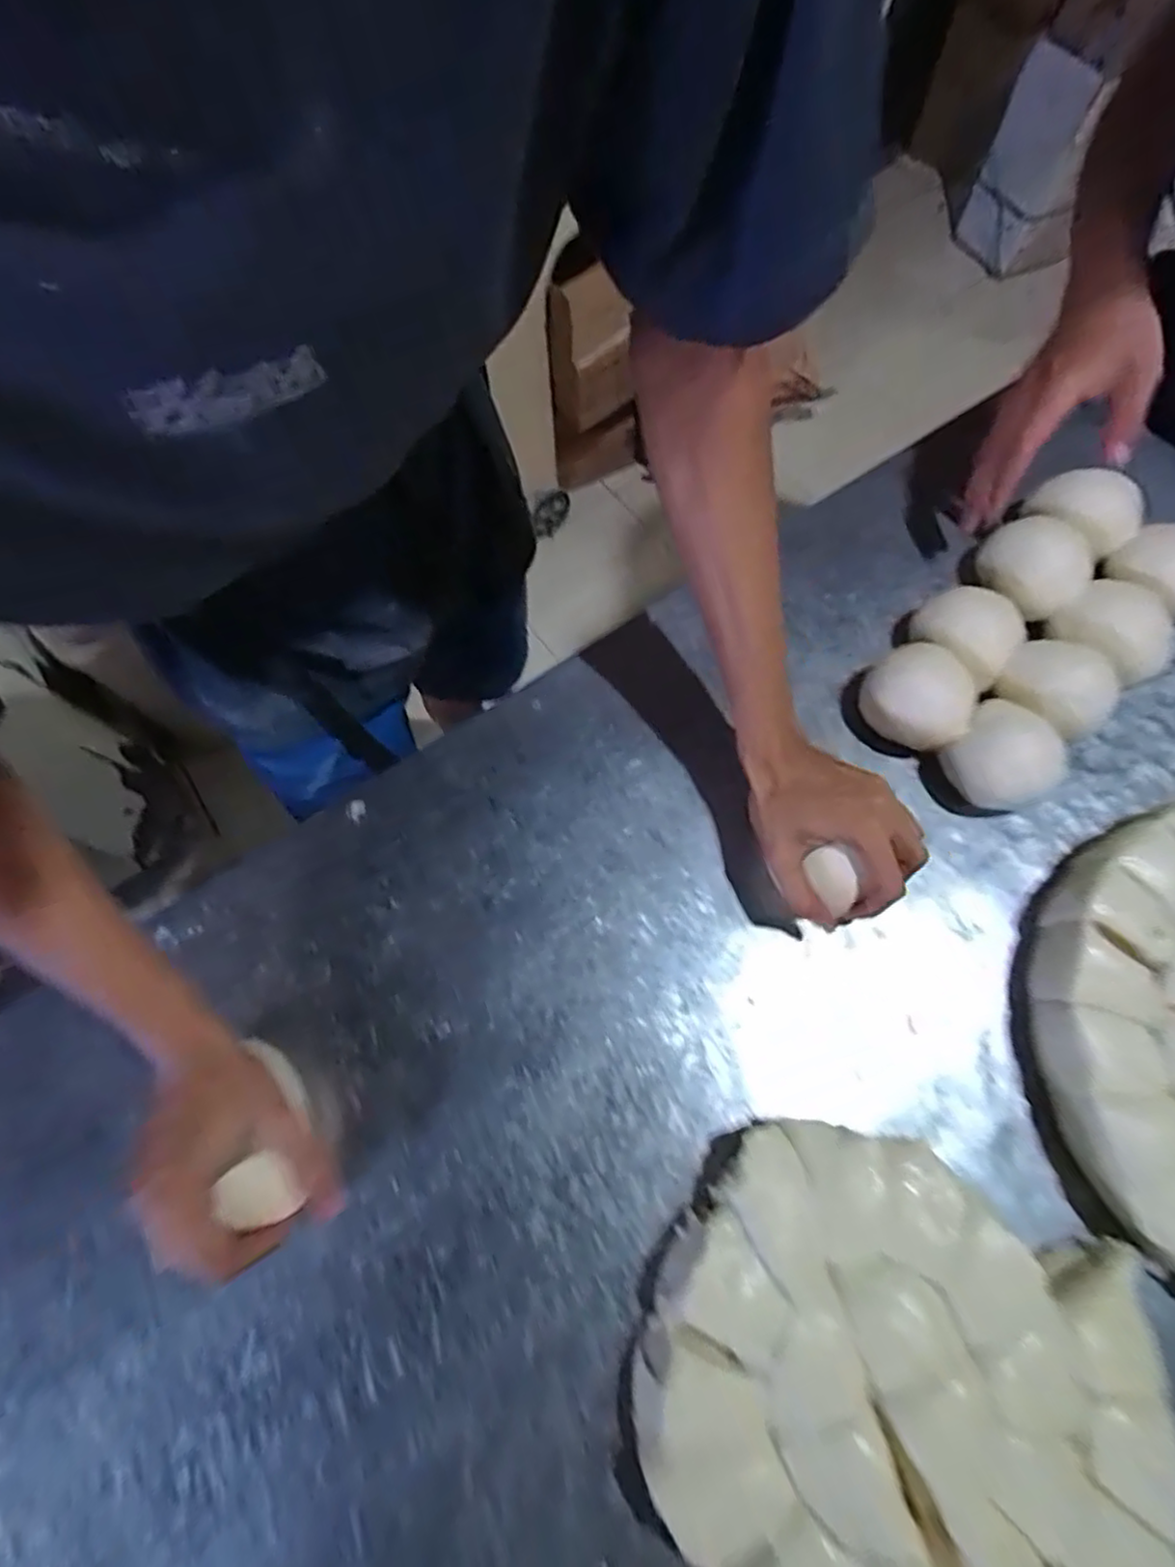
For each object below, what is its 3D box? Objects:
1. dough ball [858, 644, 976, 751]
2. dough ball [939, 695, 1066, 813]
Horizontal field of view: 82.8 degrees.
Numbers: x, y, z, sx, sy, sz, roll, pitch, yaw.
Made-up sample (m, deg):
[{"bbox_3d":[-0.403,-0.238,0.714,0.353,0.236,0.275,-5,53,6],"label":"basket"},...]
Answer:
[{"bbox_3d":[0.251,-0.066,0.513,0.078,0.042,0.068,25,69,12],"label":"dough ball"},{"bbox_3d":[0.299,-0.014,0.482,0.064,0.061,0.076,-41,71,-15],"label":"dough ball"}]

